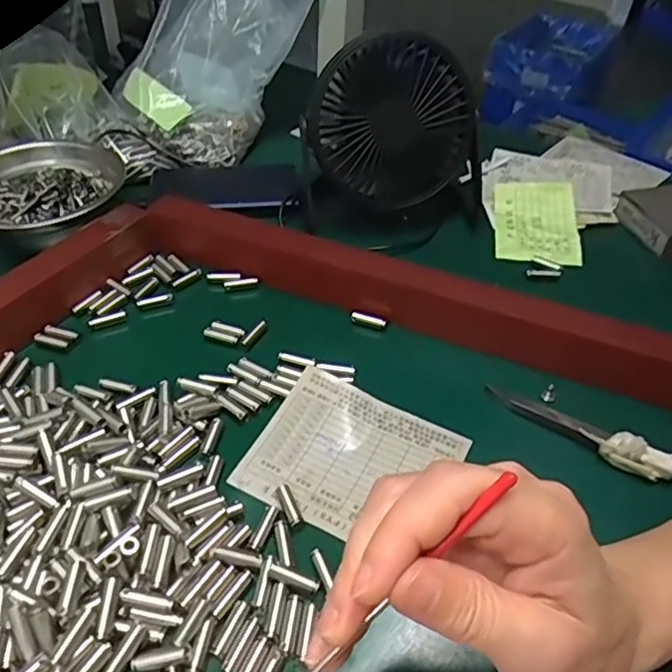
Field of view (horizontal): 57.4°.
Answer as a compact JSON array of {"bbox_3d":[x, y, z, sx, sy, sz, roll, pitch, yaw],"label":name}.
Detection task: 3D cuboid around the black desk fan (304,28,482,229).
[{"bbox_3d":[0.053,-0.170,0.496,0.141,0.125,0.100,8,43,4],"label":"black desk fan"}]

